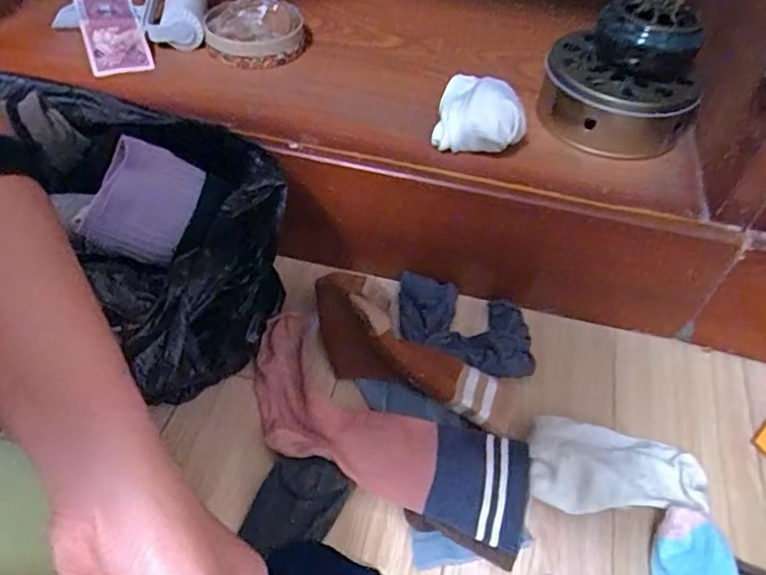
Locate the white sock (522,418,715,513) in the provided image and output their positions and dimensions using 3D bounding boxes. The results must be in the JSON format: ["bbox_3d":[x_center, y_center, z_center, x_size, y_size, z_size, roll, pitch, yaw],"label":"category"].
[{"bbox_3d":[0.187,0.145,0.474,0.139,0.042,0.080,9,49,2],"label":"white sock"}]

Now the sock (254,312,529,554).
[{"bbox_3d":[-0.008,0.118,0.485,0.260,0.037,0.101,27,52,17],"label":"sock"}]

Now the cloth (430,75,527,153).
[{"bbox_3d":[0.090,-0.160,0.540,0.078,0.051,0.080,13,49,6],"label":"cloth"}]

